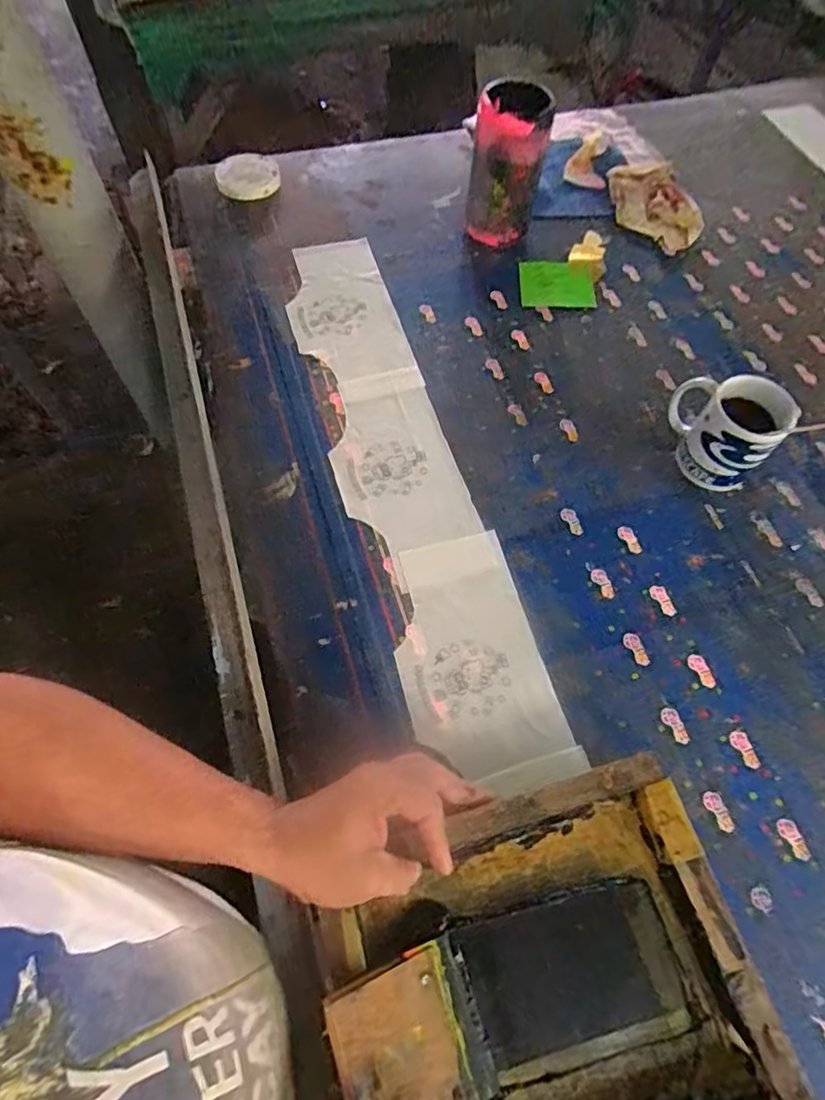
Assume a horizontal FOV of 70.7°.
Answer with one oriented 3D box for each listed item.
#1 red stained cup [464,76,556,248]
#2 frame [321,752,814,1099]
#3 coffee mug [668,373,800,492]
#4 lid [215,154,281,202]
[{"bbox_3d":[0.123,-0.510,0.774,0.090,0.186,0.090,6,64,2],"label":"red stained cup"},{"bbox_3d":[0.093,0.314,0.417,0.280,0.080,0.243,-14,63,-11],"label":"frame"},{"bbox_3d":[0.328,-0.130,0.632,0.119,0.107,0.074,38,67,16],"label":"coffee mug"},{"bbox_3d":[-0.247,-0.559,0.870,0.090,0.018,0.097,2,62,-3],"label":"lid"}]

